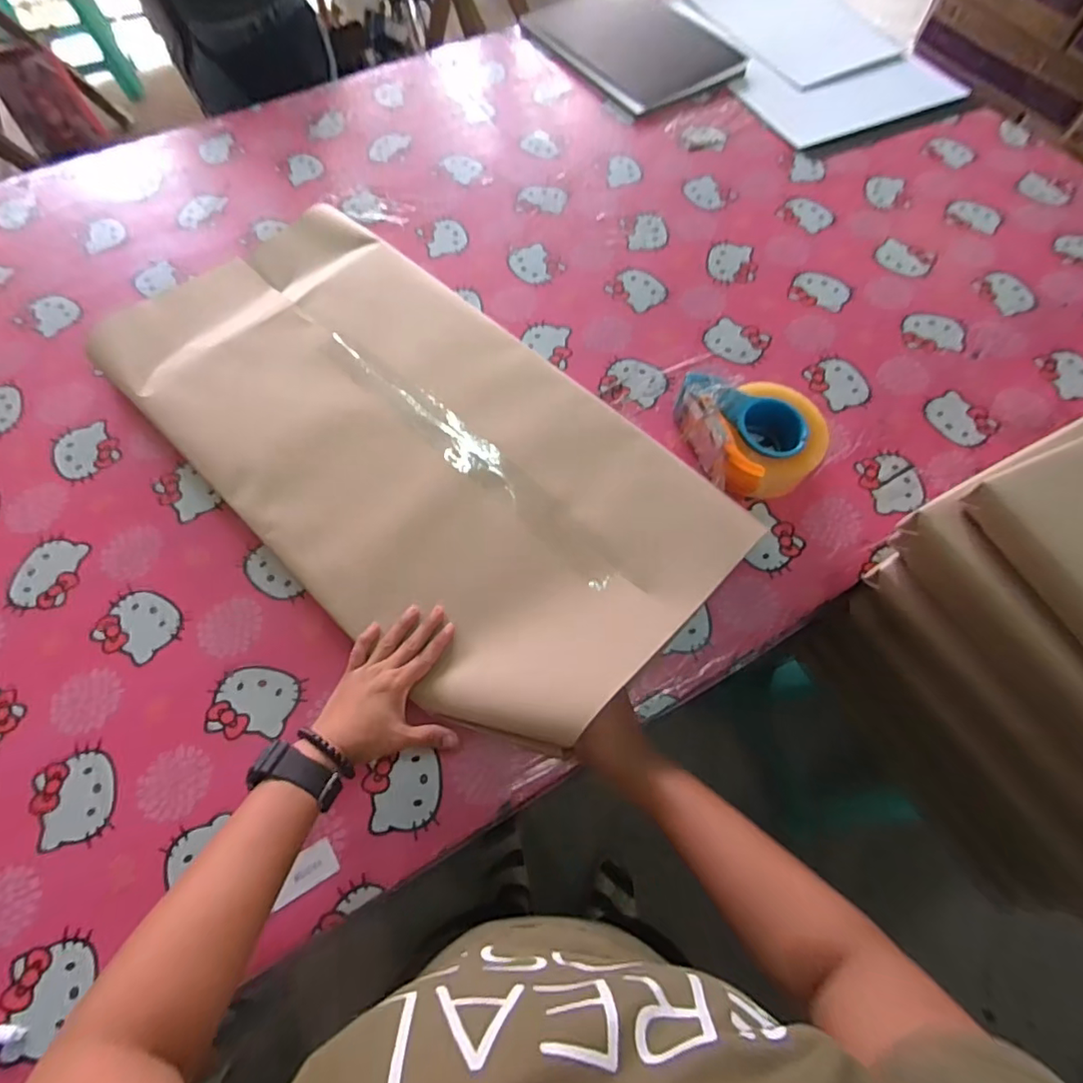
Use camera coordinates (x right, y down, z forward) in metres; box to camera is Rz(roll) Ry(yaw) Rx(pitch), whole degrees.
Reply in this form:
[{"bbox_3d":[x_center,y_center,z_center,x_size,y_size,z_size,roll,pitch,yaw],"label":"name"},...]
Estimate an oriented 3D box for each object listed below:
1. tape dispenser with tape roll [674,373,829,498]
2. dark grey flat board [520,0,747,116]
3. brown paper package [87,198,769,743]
[{"bbox_3d":[0.242,-0.119,0.652,0.164,0.067,0.133,6,66,3],"label":"tape dispenser with tape roll"},{"bbox_3d":[0.180,-0.954,1.044,0.281,0.023,0.354,-32,69,-14],"label":"dark grey flat board"},{"bbox_3d":[-0.163,-0.130,0.626,0.749,0.034,0.366,39,72,17],"label":"brown paper package"}]

